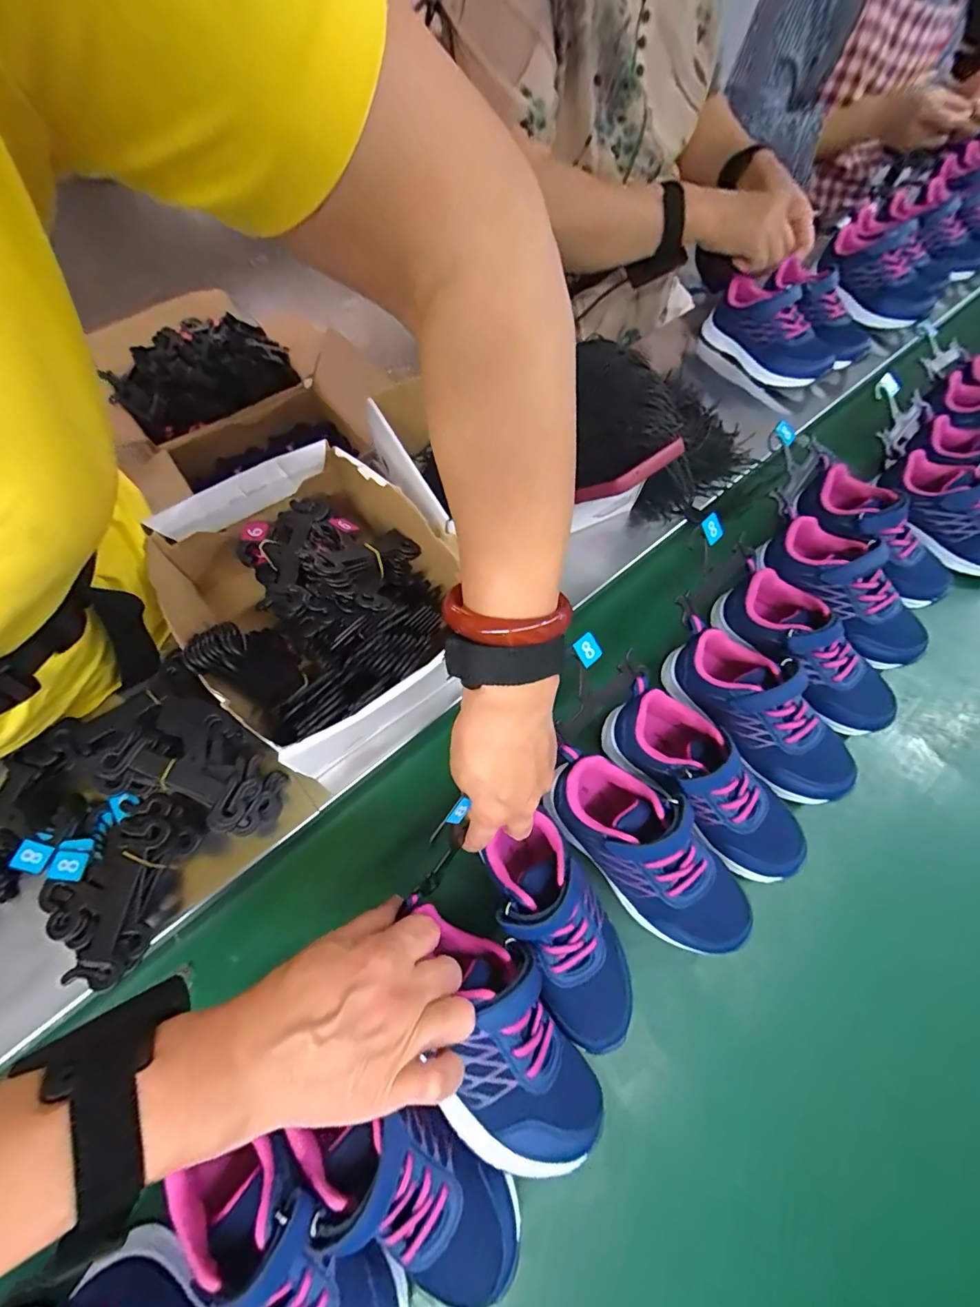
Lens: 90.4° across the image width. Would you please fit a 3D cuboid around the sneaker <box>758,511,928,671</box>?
[{"bbox_3d":[0.337,-0.058,0.469,0.068,0.074,0.168,-31,68,-13],"label":"sneaker"}]

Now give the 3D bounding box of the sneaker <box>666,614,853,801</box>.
[{"bbox_3d":[0.227,0.049,0.416,0.083,0.085,0.174,-32,69,-14],"label":"sneaker"}]

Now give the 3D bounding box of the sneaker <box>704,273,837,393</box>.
[{"bbox_3d":[0.343,-0.389,0.593,0.054,0.068,0.153,-40,70,-16],"label":"sneaker"}]

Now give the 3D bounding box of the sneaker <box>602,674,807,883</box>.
[{"bbox_3d":[0.170,0.102,0.388,0.073,0.074,0.170,-42,71,-17],"label":"sneaker"}]

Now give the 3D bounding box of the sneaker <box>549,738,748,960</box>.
[{"bbox_3d":[0.111,0.141,0.355,0.068,0.059,0.168,-40,70,-16],"label":"sneaker"}]

